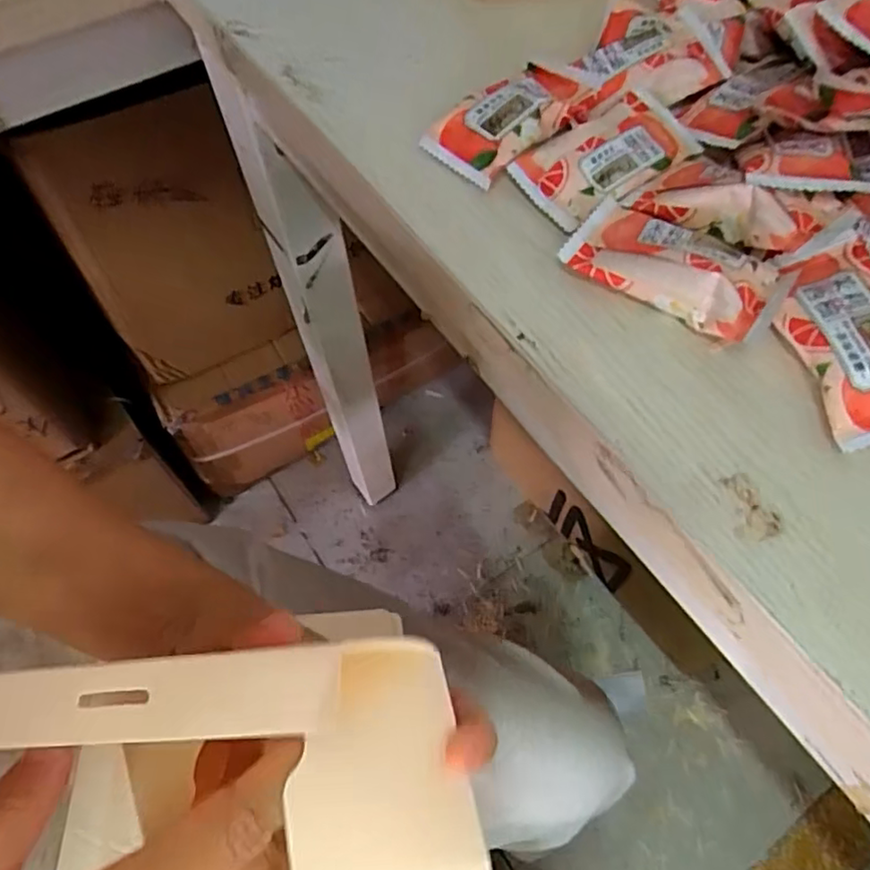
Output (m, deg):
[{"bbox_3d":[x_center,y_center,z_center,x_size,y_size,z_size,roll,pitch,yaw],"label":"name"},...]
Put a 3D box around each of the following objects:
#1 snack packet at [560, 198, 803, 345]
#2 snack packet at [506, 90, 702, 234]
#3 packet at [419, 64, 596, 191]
[{"bbox_3d":[0.085,-0.061,0.221,0.073,0.015,0.038,31,66,16],"label":"snack packet"},{"bbox_3d":[0.069,-0.114,0.251,0.076,0.012,0.038,-35,67,-17],"label":"snack packet"},{"bbox_3d":[0.032,-0.134,0.261,0.066,0.015,0.036,-39,68,-19],"label":"packet"}]

